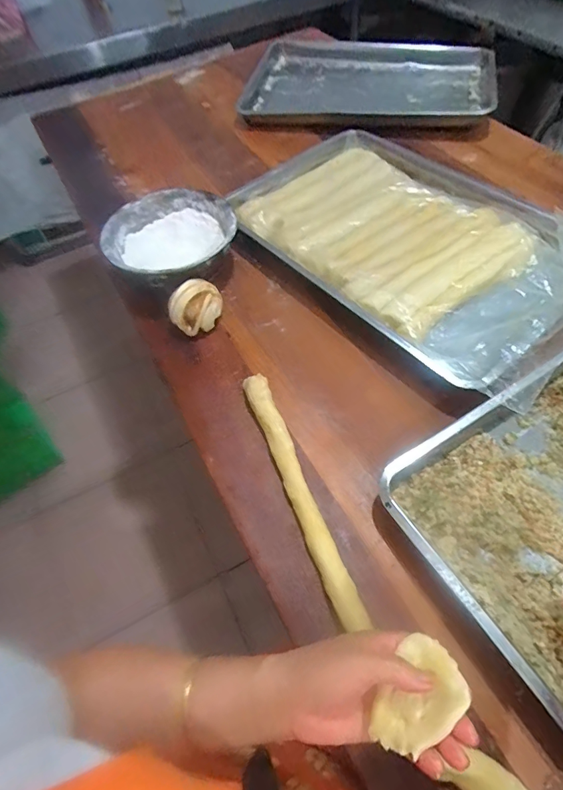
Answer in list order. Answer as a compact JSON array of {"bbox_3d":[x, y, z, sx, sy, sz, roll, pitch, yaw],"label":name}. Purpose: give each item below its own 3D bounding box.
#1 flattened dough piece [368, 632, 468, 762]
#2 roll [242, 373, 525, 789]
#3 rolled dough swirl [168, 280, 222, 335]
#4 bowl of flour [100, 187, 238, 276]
[{"bbox_3d":[0.108,0.231,0.314,0.050,0.008,0.078,22,71,35],"label":"flattened dough piece"},{"bbox_3d":[0.062,0.173,0.461,0.065,0.028,0.505,-25,58,-14],"label":"roll"},{"bbox_3d":[-0.137,-0.137,0.664,0.084,0.059,0.069,-11,57,-2],"label":"rolled dough swirl"},{"bbox_3d":[-0.196,-0.277,0.740,0.224,0.064,0.223,-33,61,-15],"label":"bowl of flour"}]

